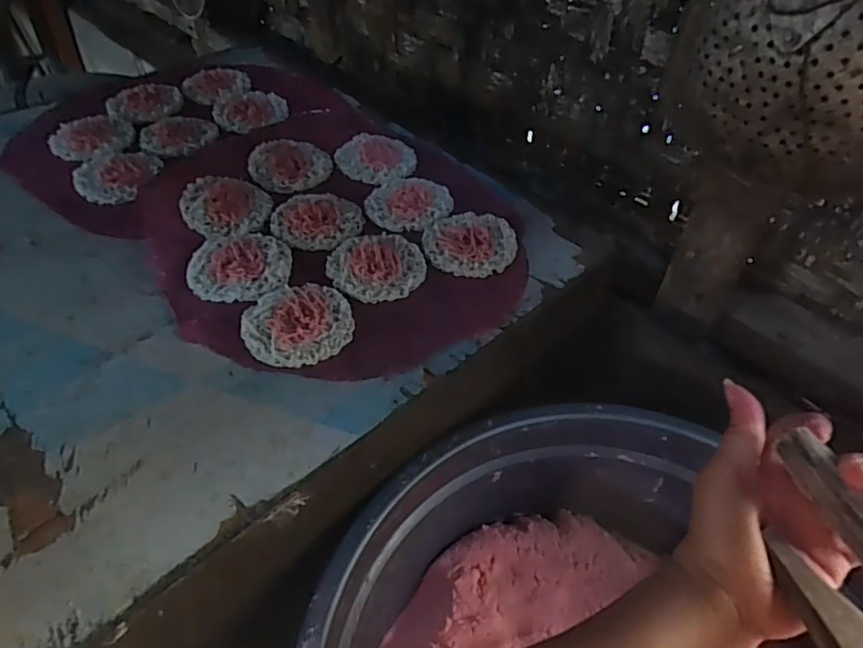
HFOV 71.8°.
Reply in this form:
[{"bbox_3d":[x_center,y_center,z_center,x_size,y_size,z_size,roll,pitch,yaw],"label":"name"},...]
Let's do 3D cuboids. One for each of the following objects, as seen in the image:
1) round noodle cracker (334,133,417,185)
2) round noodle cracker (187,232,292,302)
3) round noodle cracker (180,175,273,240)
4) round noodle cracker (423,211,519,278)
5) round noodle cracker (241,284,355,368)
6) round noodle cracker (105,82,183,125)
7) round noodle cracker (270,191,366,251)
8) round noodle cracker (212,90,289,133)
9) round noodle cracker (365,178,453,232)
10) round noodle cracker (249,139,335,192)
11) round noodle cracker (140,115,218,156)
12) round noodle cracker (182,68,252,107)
[{"bbox_3d":[-0.055,-0.170,0.607,0.077,0.006,0.075,2,46,-2],"label":"round noodle cracker"},{"bbox_3d":[-0.156,-0.049,0.487,0.079,0.006,0.078,2,46,-2],"label":"round noodle cracker"},{"bbox_3d":[-0.183,-0.108,0.535,0.072,0.014,0.076,2,46,-2],"label":"round noodle cracker"},{"bbox_3d":[0.033,-0.072,0.518,0.076,0.010,0.077,2,46,-2],"label":"round noodle cracker"},{"bbox_3d":[-0.099,0.000,0.446,0.078,0.009,0.073,2,46,-2],"label":"round noodle cracker"},{"bbox_3d":[-0.324,-0.251,0.674,0.078,0.006,0.084,-16,49,-18],"label":"round noodle cracker"},{"bbox_3d":[-0.105,-0.096,0.535,0.074,0.011,0.079,2,46,-2],"label":"round noodle cracker"},{"bbox_3d":[-0.204,-0.241,0.670,0.080,0.008,0.078,2,46,-2],"label":"round noodle cracker"},{"bbox_3d":[-0.023,-0.116,0.558,0.076,0.006,0.076,2,46,-2],"label":"round noodle cracker"},{"bbox_3d":[-0.138,-0.158,0.587,0.077,0.013,0.075,2,46,-2],"label":"round noodle cracker"},{"bbox_3d":[-0.267,-0.200,0.629,0.076,0.004,0.071,2,46,-2],"label":"round noodle cracker"},{"bbox_3d":[-0.260,-0.287,0.711,0.079,0.005,0.076,2,46,-2],"label":"round noodle cracker"}]

